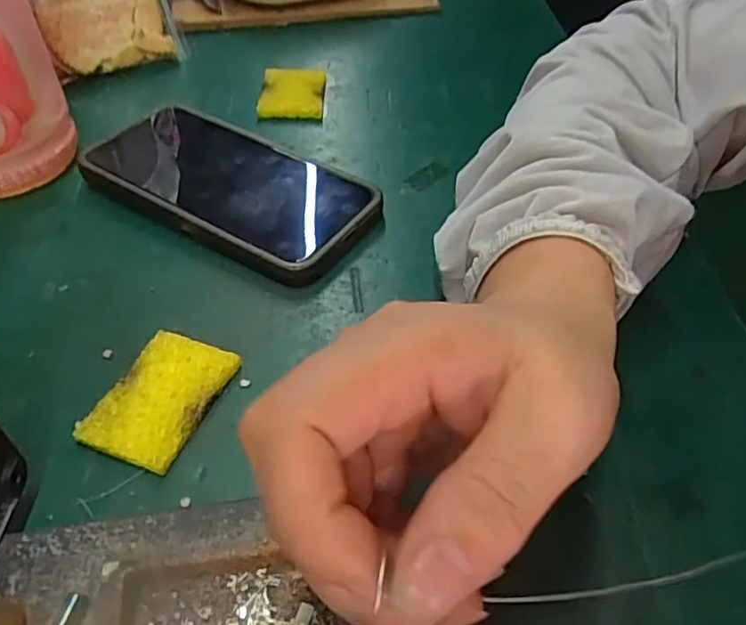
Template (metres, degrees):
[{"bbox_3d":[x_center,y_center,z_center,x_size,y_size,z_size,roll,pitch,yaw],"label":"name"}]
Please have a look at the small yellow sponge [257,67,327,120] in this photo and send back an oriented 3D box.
[{"bbox_3d":[-0.052,-0.146,0.410,0.040,0.007,0.058,1,46,0],"label":"small yellow sponge"}]

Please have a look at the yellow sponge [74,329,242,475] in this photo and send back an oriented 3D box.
[{"bbox_3d":[-0.083,0.033,0.244,0.039,0.008,0.055,18,48,15],"label":"yellow sponge"}]

